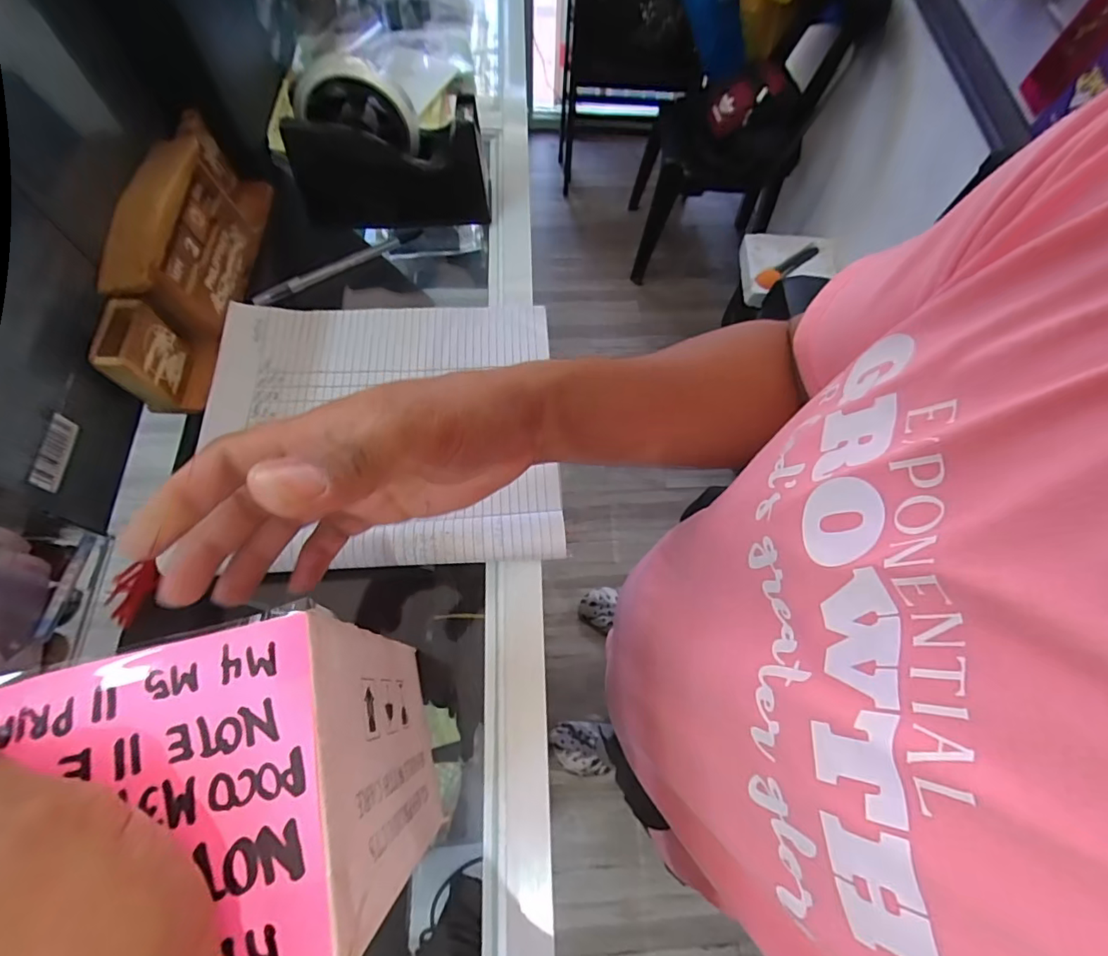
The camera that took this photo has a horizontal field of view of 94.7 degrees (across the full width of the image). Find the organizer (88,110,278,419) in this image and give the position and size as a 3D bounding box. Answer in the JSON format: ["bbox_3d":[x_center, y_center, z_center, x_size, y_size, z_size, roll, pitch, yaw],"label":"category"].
[{"bbox_3d":[-0.269,-0.167,0.375,0.048,0.077,0.229,1,67,-2],"label":"organizer"}]

